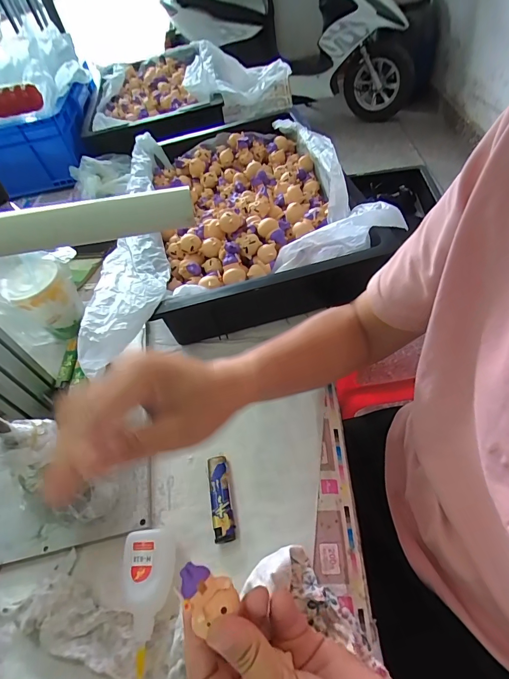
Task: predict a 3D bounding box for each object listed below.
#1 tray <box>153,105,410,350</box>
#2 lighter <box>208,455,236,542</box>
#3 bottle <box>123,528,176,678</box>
[{"bbox_3d":[-0.011,-0.209,0.590,0.293,0.127,0.438,-13,49,-4],"label":"tray"},{"bbox_3d":[-0.033,0.156,0.367,0.021,0.013,0.078,-11,48,-2],"label":"lighter"},{"bbox_3d":[-0.092,0.221,0.316,0.042,0.024,0.103,-6,48,3],"label":"bottle"}]

